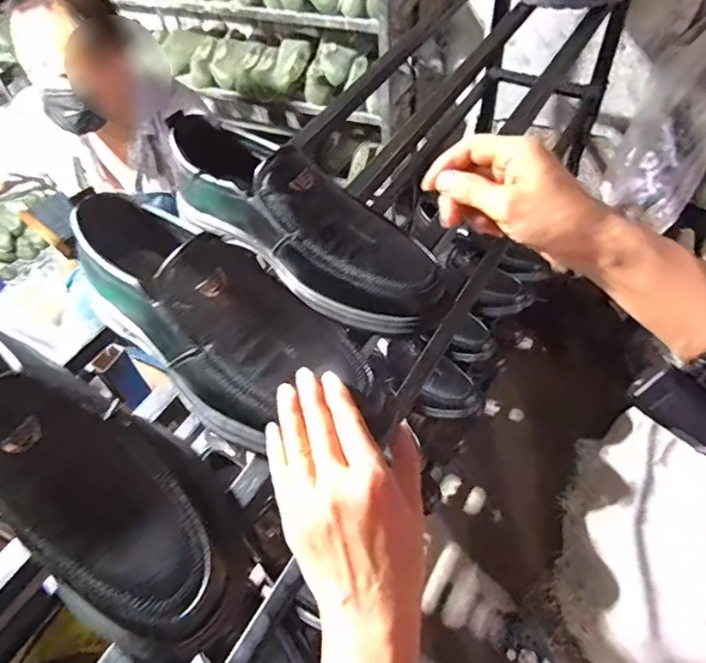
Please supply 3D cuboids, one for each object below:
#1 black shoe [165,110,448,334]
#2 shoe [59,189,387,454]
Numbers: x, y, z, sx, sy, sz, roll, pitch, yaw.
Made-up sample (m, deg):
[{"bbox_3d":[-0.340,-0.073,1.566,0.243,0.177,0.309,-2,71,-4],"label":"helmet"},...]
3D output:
[{"bbox_3d":[-0.048,-0.093,0.442,0.285,0.093,0.083,35,62,12],"label":"black shoe"},{"bbox_3d":[-0.103,-0.010,0.385,0.268,0.087,0.098,33,61,17],"label":"shoe"}]

